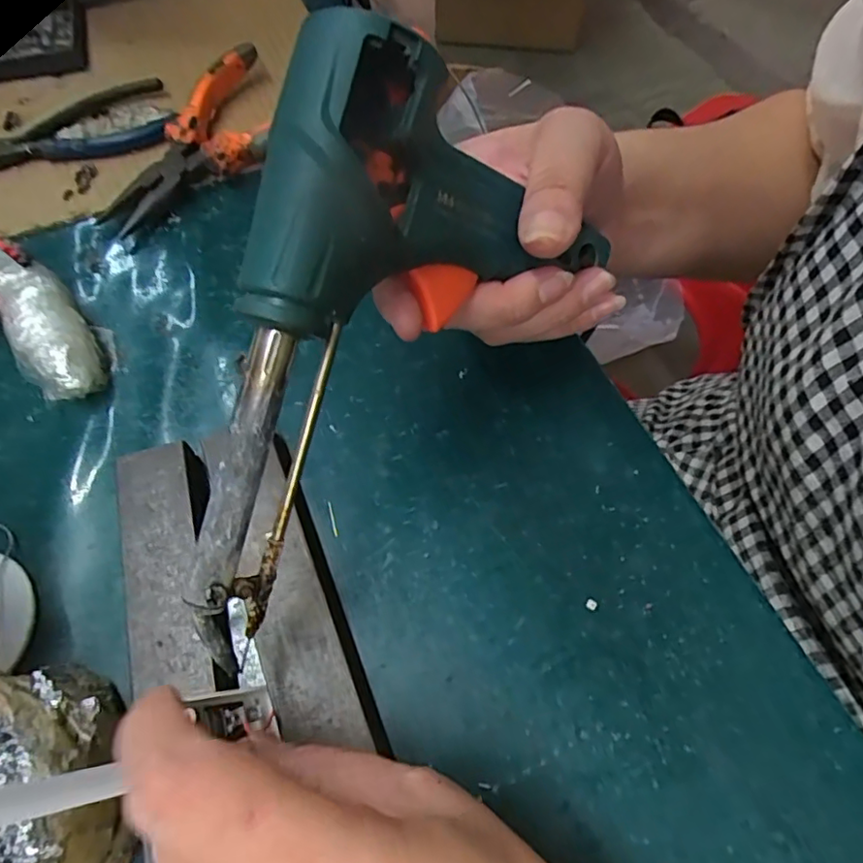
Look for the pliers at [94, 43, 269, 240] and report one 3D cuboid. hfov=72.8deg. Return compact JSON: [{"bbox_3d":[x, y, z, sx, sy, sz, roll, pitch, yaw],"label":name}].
[{"bbox_3d":[-0.129,-0.165,0.336,0.054,0.034,0.137,30,67,14],"label":"pliers"}]

